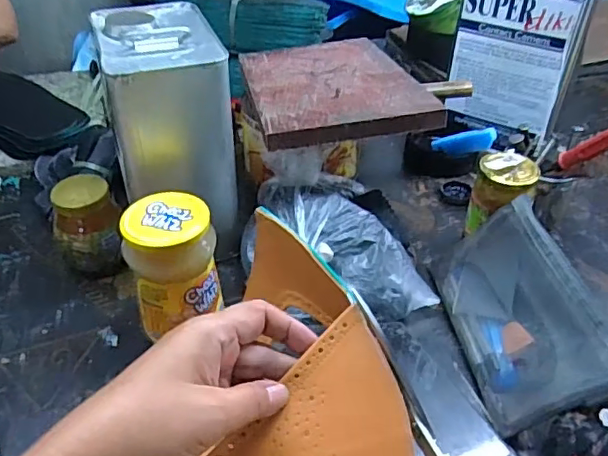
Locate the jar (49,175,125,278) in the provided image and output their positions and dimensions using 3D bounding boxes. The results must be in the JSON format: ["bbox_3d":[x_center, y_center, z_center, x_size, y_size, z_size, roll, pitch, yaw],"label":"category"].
[{"bbox_3d":[-0.225,0.004,0.587,0.061,0.092,0.065,0,40,0],"label":"jar"}]

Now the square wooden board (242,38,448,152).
[{"bbox_3d":[0.029,-0.169,0.660,0.183,0.016,0.284,-9,32,-7],"label":"square wooden board"}]

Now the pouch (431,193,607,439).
[{"bbox_3d":[0.194,0.074,0.509,0.120,0.031,0.197,-31,41,17],"label":"pouch"}]

